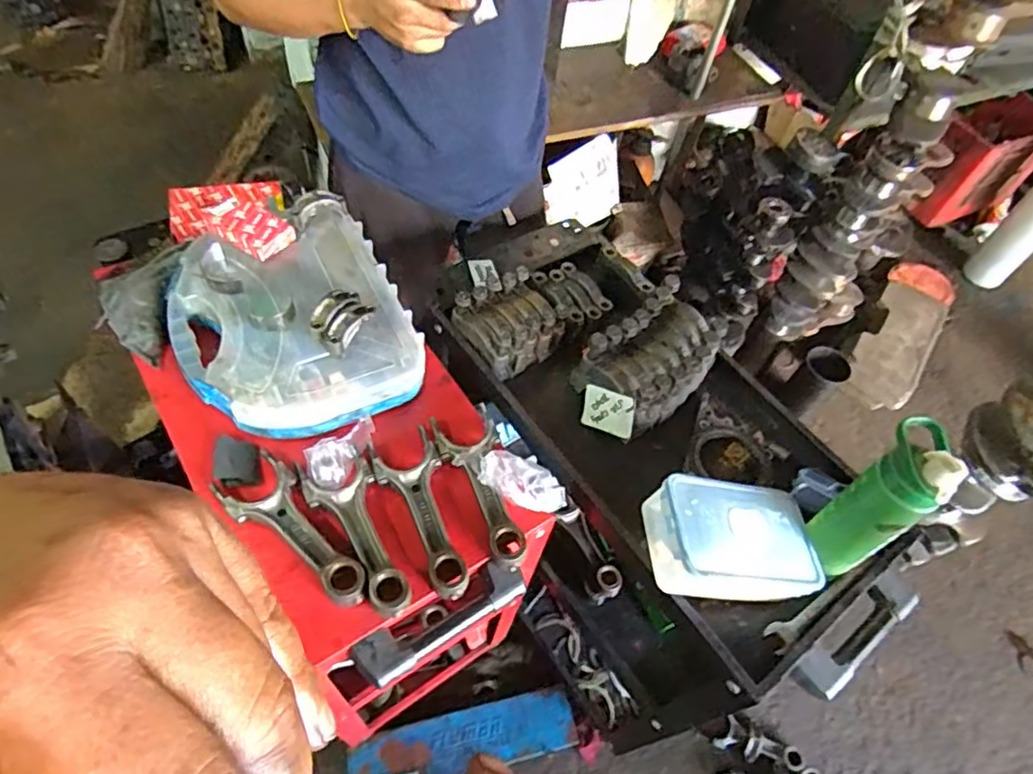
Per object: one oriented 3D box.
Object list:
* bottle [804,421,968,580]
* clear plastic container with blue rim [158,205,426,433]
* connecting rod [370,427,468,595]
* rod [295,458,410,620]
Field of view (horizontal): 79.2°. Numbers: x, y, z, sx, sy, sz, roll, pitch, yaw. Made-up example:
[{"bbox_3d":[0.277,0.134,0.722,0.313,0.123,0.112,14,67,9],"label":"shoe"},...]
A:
[{"bbox_3d":[0.392,0.128,0.683,0.068,0.221,0.082,-27,63,-24],"label":"bottle"},{"bbox_3d":[-0.293,-0.095,0.806,0.276,0.089,0.319,-22,61,-21],"label":"clear plastic container with blue rim"},{"bbox_3d":[-0.110,0.141,0.717,0.075,0.029,0.215,-13,58,-17],"label":"connecting rod"},{"bbox_3d":[-0.173,0.161,0.692,0.074,0.027,0.193,-22,61,-22],"label":"rod"}]

